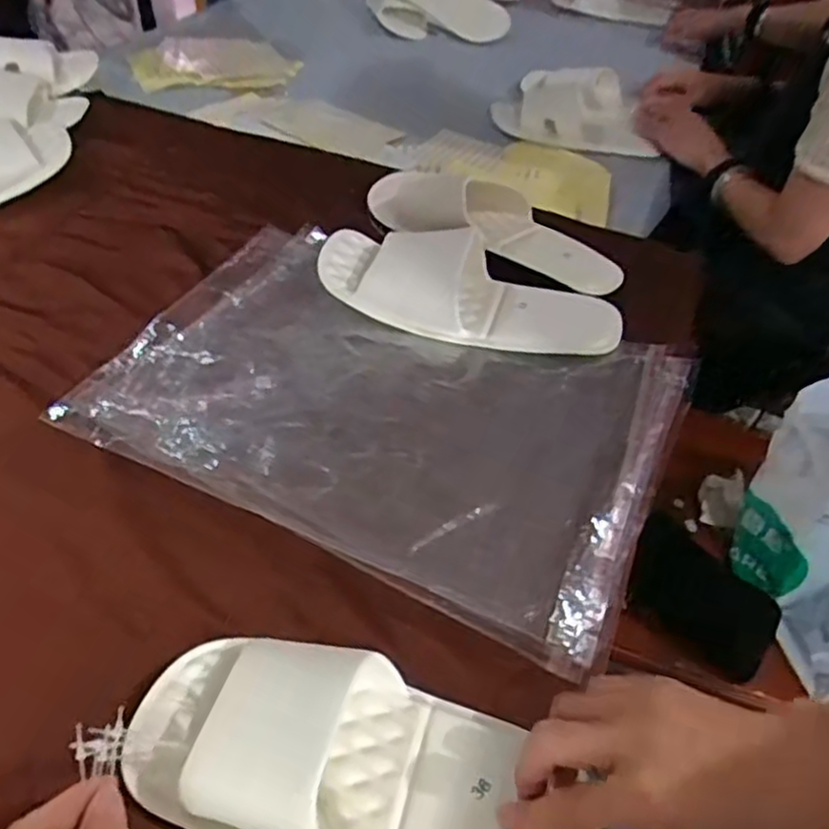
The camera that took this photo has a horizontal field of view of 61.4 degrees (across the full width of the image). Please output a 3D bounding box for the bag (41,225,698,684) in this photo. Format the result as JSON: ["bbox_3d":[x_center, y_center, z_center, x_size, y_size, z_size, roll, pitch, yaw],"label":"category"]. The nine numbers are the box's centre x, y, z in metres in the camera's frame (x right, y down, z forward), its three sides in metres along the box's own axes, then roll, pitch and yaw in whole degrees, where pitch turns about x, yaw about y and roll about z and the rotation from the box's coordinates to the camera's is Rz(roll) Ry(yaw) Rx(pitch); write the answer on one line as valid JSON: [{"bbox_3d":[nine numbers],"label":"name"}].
[{"bbox_3d":[-0.012,-0.016,0.518,0.387,0.032,0.277,22,50,18],"label":"bag"}]

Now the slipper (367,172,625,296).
[{"bbox_3d":[0.079,-0.199,0.676,0.265,0.051,0.099,31,52,22],"label":"slipper"}]

